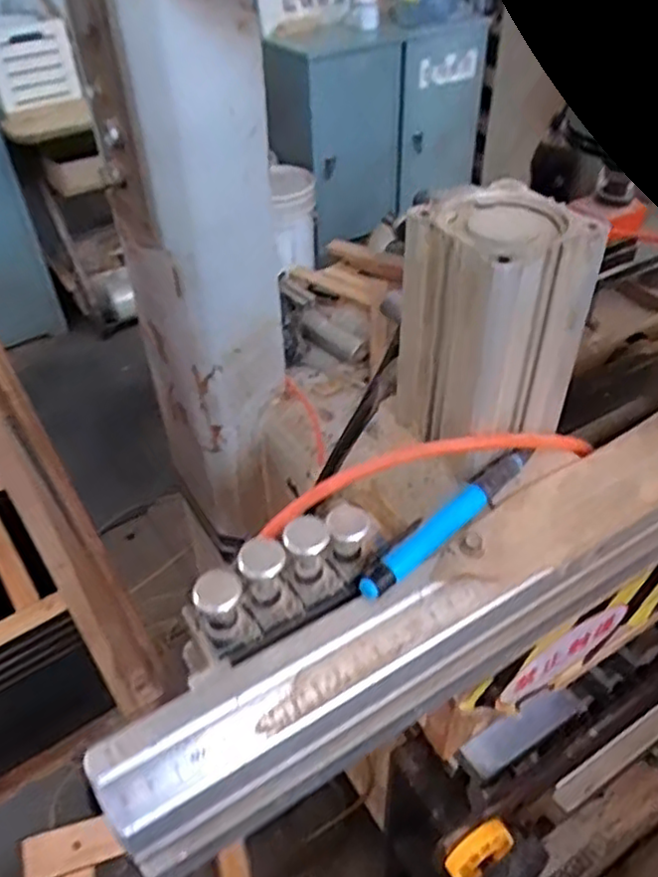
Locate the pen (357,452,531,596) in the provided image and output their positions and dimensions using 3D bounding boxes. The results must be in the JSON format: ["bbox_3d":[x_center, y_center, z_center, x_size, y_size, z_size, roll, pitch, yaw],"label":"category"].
[{"bbox_3d":[0.059,0.036,0.324,0.012,0.009,0.119,33,53,32],"label":"pen"}]

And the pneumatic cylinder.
[{"bbox_3d":[0.075,-0.054,0.332,0.070,0.124,0.065,-23,47,-20],"label":"pneumatic cylinder"}]

